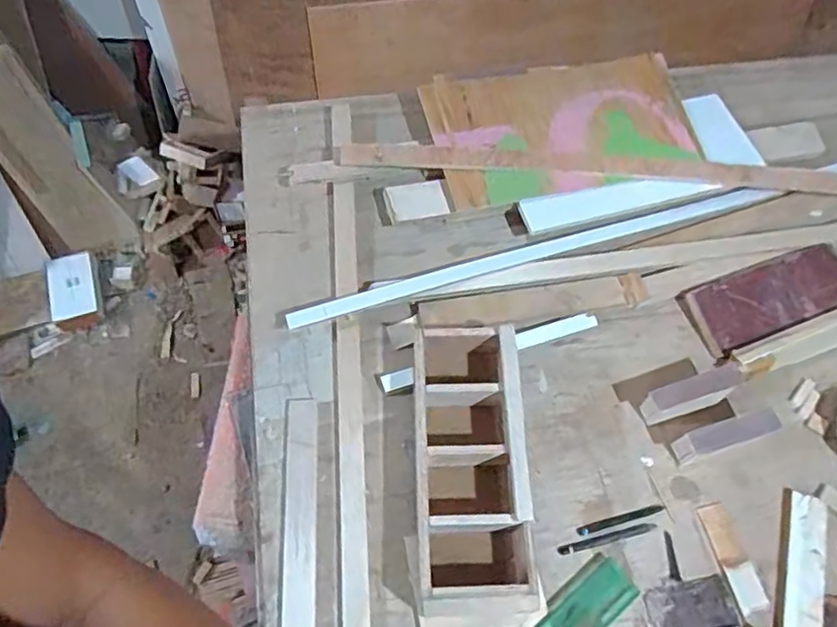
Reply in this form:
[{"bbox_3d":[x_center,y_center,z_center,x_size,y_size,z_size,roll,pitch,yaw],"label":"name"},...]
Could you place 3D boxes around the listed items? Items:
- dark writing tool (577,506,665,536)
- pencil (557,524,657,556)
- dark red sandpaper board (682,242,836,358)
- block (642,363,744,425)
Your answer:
[{"bbox_3d":[0.224,0.226,0.671,0.102,0.004,0.010,-13,62,-10],"label":"dark writing tool"},{"bbox_3d":[0.206,0.246,0.665,0.113,0.004,0.011,-11,62,-9],"label":"pencil"},{"bbox_3d":[0.458,-0.020,0.792,0.227,0.032,0.092,-17,63,-12],"label":"dark red sandpaper board"},{"bbox_3d":[0.315,0.095,0.708,0.125,0.054,0.029,-15,62,-11],"label":"block"}]

